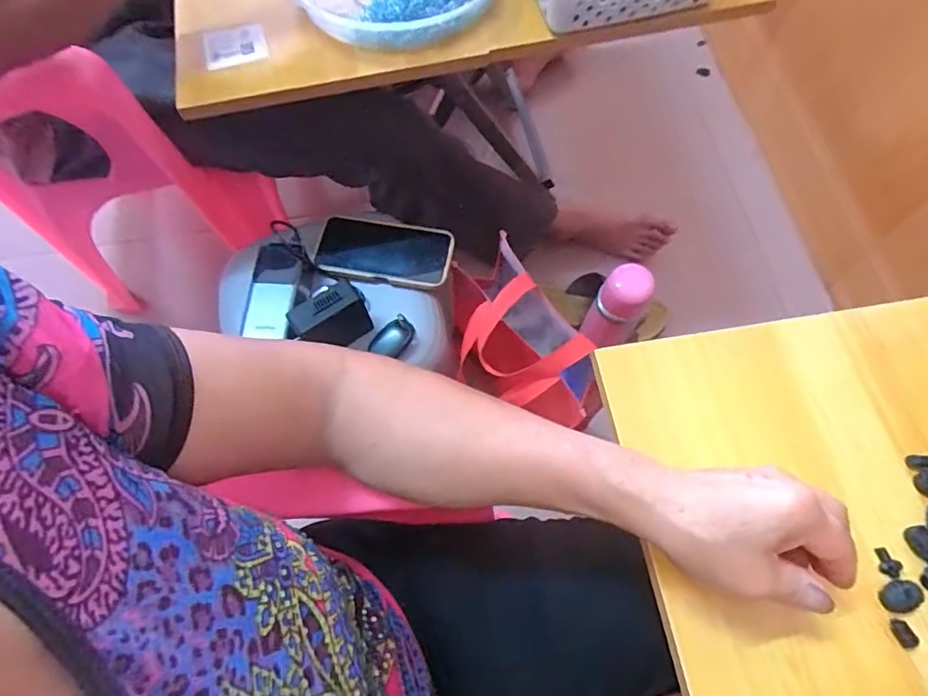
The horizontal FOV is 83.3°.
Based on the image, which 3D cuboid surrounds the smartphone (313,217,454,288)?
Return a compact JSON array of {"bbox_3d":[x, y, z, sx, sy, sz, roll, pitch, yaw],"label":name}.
[{"bbox_3d":[-0.100,-0.120,0.645,0.169,0.011,0.082,9,68,6],"label":"smartphone"}]

